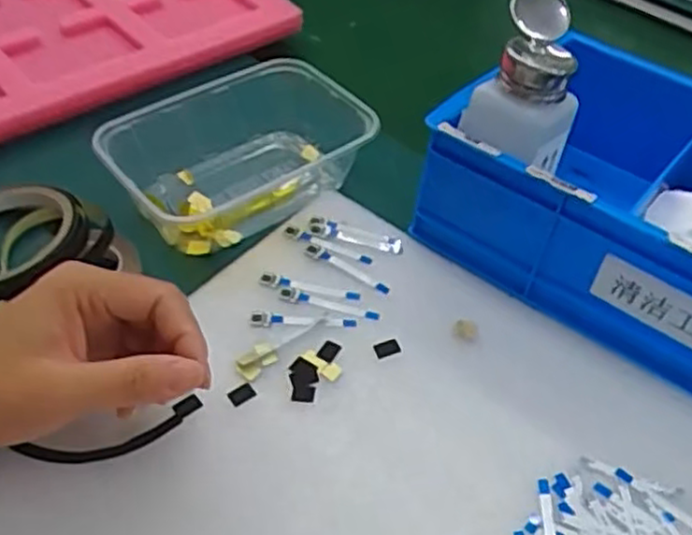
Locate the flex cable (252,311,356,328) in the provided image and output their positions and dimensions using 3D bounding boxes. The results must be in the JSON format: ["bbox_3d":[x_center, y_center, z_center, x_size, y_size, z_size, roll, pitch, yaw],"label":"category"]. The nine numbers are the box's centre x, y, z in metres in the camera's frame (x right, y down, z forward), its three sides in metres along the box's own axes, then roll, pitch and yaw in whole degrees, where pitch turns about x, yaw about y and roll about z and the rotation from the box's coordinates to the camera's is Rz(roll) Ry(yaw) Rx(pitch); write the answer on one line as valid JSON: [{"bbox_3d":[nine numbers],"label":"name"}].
[{"bbox_3d":[-0.024,0.030,0.423,0.059,0.004,0.010,5,46,0],"label":"flex cable"}]

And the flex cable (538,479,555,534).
[{"bbox_3d":[0.094,0.121,0.343,0.006,0.004,0.048,4,46,-1],"label":"flex cable"}]

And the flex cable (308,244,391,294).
[{"bbox_3d":[0.001,0.001,0.455,0.060,0.005,0.010,30,50,22],"label":"flex cable"}]

